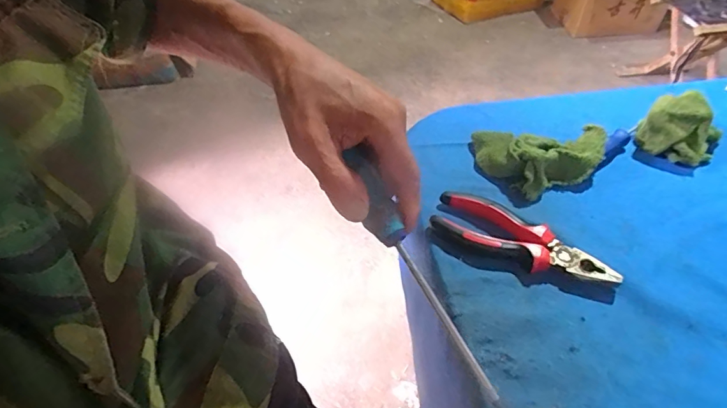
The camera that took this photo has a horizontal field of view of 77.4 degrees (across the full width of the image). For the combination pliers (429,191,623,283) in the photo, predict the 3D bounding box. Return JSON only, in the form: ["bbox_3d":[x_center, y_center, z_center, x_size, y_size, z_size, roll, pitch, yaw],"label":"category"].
[{"bbox_3d":[0.138,0.032,0.402,0.154,0.022,0.050,22,52,20],"label":"combination pliers"}]

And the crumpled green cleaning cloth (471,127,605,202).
[{"bbox_3d":[0.182,-0.048,0.464,0.131,0.037,0.091,2,48,3],"label":"crumpled green cleaning cloth"}]

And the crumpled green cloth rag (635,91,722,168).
[{"bbox_3d":[0.343,-0.085,0.487,0.076,0.062,0.068,32,56,27],"label":"crumpled green cloth rag"}]

